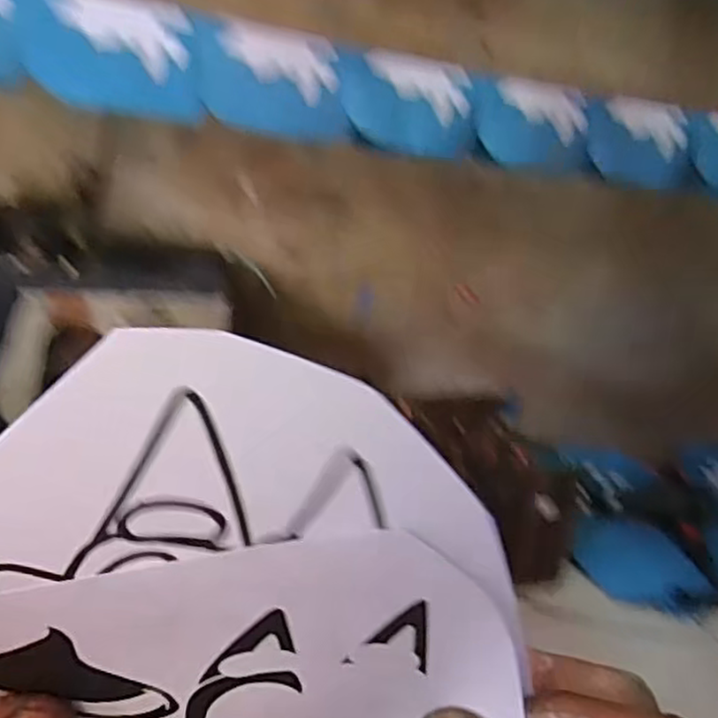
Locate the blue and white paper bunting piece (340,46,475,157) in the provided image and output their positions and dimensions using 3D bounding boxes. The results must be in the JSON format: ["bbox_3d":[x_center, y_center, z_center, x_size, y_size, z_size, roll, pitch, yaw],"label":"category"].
[{"bbox_3d":[0.062,-0.325,0.893,0.179,0.124,0.018,-2,4,-17],"label":"blue and white paper bunting piece"}]

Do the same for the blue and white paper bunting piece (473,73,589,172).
[{"bbox_3d":[0.233,-0.320,0.957,0.184,0.111,0.016,-1,10,-22],"label":"blue and white paper bunting piece"}]

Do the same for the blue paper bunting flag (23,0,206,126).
[{"bbox_3d":[-0.271,-0.337,0.781,0.180,0.121,0.039,1,21,-16],"label":"blue paper bunting flag"}]

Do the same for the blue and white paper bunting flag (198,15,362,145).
[{"bbox_3d":[-0.098,-0.330,0.844,0.190,0.115,0.034,0,21,-18],"label":"blue and white paper bunting flag"}]

